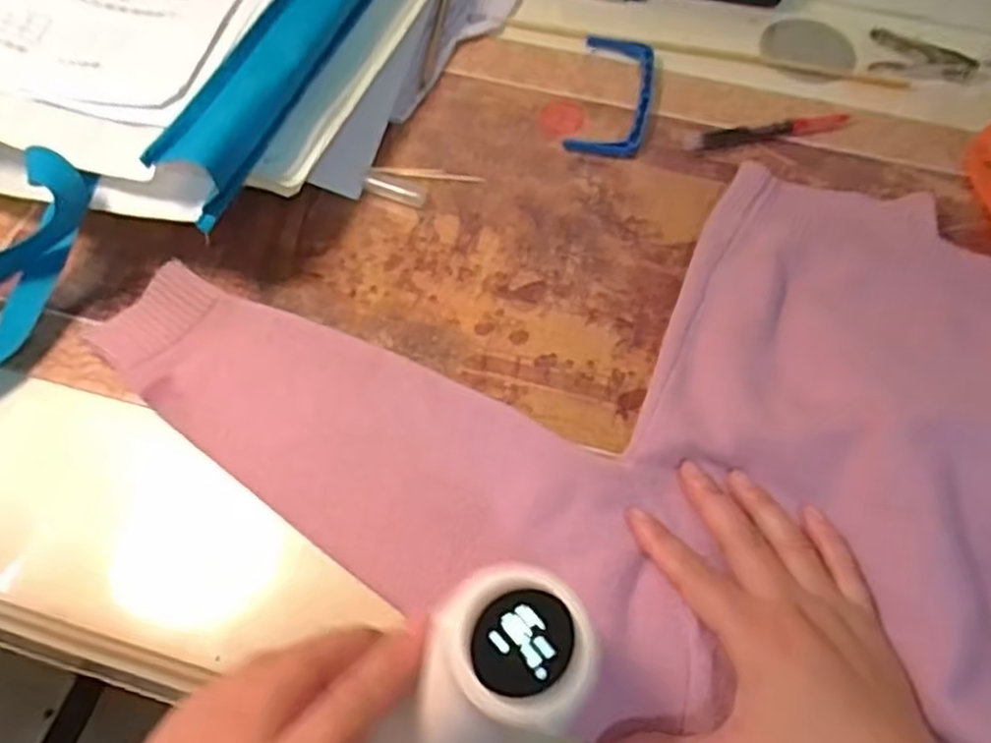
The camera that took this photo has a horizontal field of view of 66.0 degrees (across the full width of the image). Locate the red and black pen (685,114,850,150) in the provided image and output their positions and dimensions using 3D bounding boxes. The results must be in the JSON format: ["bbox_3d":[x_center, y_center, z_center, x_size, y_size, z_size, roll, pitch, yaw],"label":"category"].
[{"bbox_3d":[0.179,-0.157,0.496,0.108,0.009,0.013,-6,59,-5],"label":"red and black pen"}]

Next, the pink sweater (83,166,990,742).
[{"bbox_3d":[0.133,0.038,0.367,0.648,0.056,0.357,7,58,6],"label":"pink sweater"}]

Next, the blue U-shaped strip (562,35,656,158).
[{"bbox_3d":[0.081,-0.193,0.518,0.050,0.011,0.115,11,59,6],"label":"blue U-shaped strip"}]

